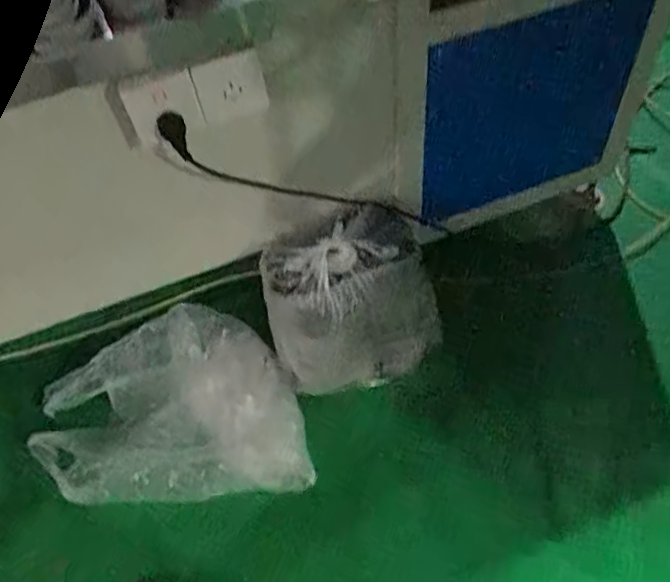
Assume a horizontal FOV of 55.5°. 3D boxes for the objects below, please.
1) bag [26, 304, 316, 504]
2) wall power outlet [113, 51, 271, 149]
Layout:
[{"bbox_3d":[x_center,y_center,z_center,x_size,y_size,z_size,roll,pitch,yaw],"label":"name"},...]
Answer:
[{"bbox_3d":[-0.285,0.195,1.093,0.443,0.102,0.305,-6,54,1],"label":"bag"},{"bbox_3d":[-0.169,-0.234,0.771,0.165,0.088,0.024,-14,54,-4],"label":"wall power outlet"}]

